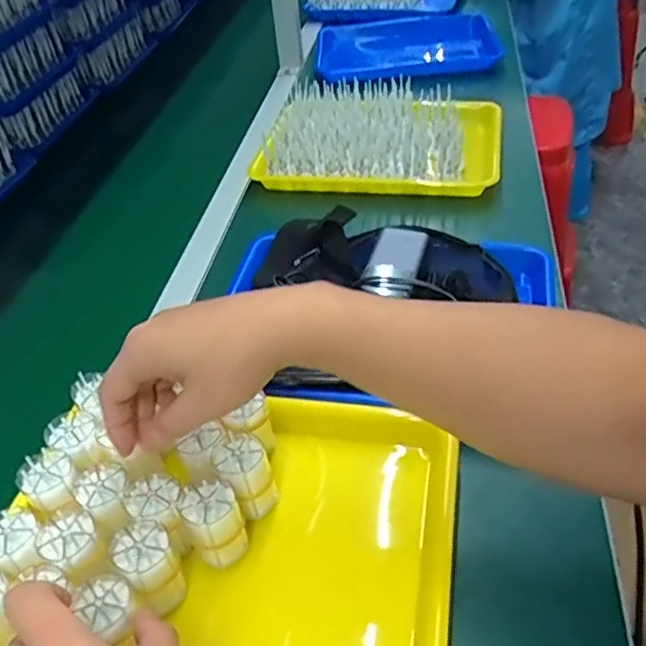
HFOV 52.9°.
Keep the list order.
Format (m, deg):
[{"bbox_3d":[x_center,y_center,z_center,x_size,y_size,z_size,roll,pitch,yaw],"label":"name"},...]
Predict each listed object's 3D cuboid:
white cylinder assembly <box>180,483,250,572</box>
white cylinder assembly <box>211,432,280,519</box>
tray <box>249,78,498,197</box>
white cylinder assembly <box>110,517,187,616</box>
[{"bbox_3d":[-0.076,0.144,0.467,0.037,0.064,0.033,-18,42,-12],"label":"white cylinder assembly"},{"bbox_3d":[-0.059,0.117,0.496,0.036,0.060,0.034,-30,46,-24],"label":"white cylinder assembly"},{"bbox_3d":[0.084,-0.262,0.906,0.313,0.058,0.225,9,43,18],"label":"tray"},{"bbox_3d":[-0.118,0.169,0.447,0.039,0.062,0.047,-29,45,-23],"label":"white cylinder assembly"}]

